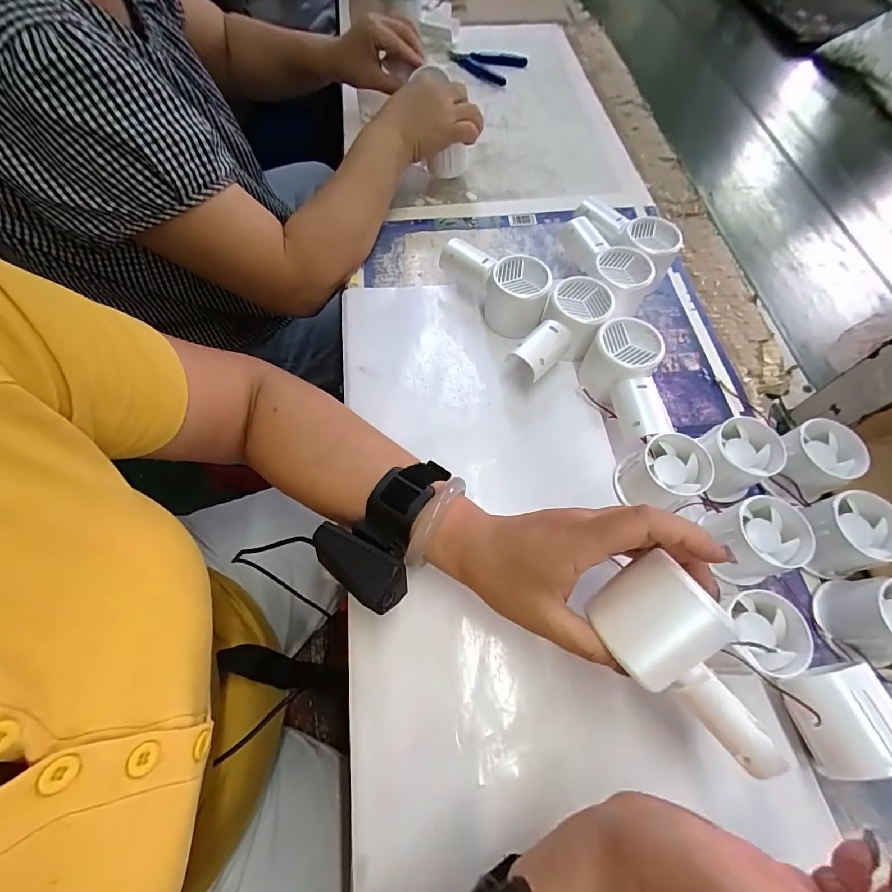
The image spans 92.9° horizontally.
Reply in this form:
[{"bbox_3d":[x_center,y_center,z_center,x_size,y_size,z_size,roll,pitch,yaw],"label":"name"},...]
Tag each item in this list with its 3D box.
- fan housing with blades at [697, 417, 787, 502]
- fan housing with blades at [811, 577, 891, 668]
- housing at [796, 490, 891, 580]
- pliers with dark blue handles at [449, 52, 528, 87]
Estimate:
[{"bbox_3d":[0.231,0.011,0.339,0.059,0.040,0.054,-6,64,-6],"label":"fan housing with blades"},{"bbox_3d":[0.299,0.122,0.295,0.058,0.055,0.052,0,64,-3],"label":"fan housing with blades"},{"bbox_3d":[0.295,0.067,0.317,0.056,0.050,0.053,1,64,-2],"label":"housing"},{"bbox_3d":[0.063,-0.585,0.648,0.111,0.016,0.052,21,65,8],"label":"pliers with dark blue handles"}]

